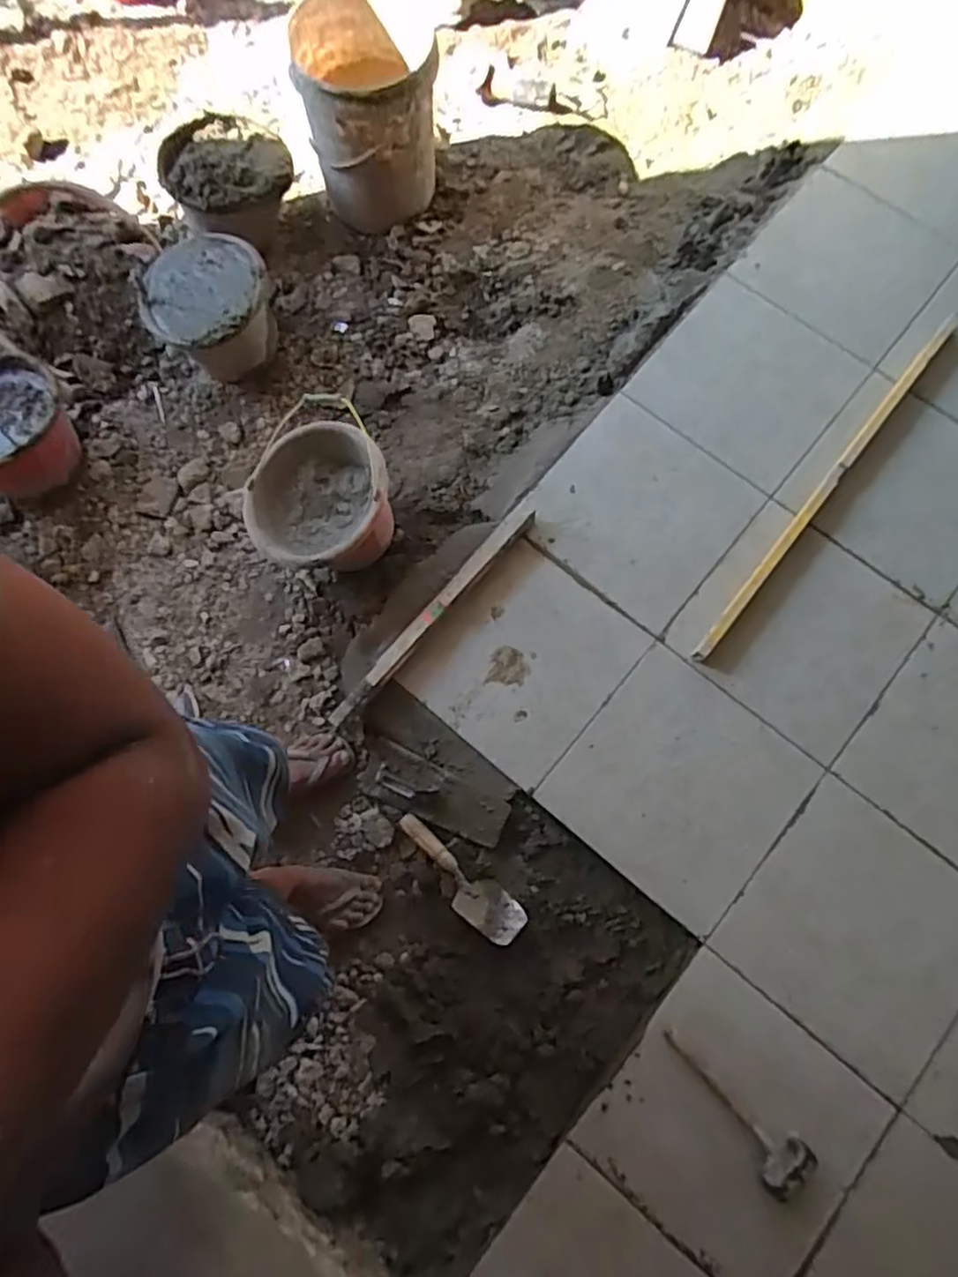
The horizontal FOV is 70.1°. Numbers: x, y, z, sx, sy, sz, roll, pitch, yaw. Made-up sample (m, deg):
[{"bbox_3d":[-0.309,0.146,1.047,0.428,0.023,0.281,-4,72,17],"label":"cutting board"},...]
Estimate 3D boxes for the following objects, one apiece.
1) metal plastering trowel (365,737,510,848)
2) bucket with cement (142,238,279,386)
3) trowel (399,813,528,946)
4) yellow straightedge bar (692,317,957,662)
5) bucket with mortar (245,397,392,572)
[{"bbox_3d":[-0.086,0.298,1.305,0.286,0.056,0.108,23,76,8],"label":"metal plastering trowel"},{"bbox_3d":[-0.589,-0.728,1.530,0.255,0.194,0.261,0,75,2],"label":"bucket with cement"},{"bbox_3d":[-0.044,0.450,1.268,0.290,0.043,0.083,36,79,11],"label":"trowel"},{"bbox_3d":[0.748,-0.338,1.432,0.037,0.021,1.002,39,79,11],"label":"yellow straightedge bar"},{"bbox_3d":[-0.312,-0.260,1.374,0.275,0.222,0.261,0,75,2],"label":"bucket with mortar"}]

